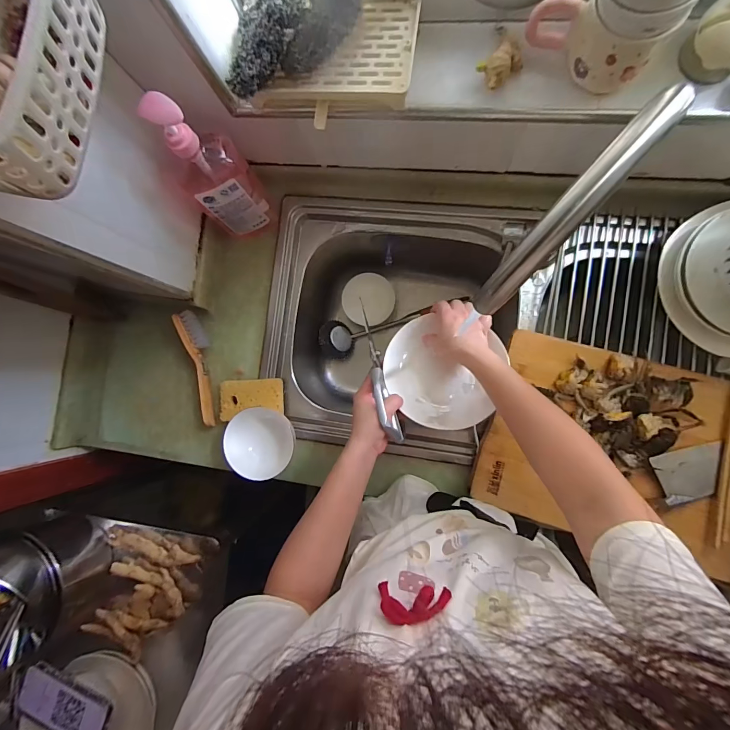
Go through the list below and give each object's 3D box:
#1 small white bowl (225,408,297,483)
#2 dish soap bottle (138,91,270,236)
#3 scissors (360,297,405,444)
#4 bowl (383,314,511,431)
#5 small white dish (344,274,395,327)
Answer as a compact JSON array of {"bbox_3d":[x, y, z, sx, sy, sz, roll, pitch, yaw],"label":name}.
[{"bbox_3d":[-0.176,0.132,0.606,0.107,0.049,0.112,0,88,9],"label":"small white bowl"},{"bbox_3d":[-0.210,-0.265,0.508,0.090,0.241,0.047,-38,83,5],"label":"dish soap bottle"},{"bbox_3d":[0.019,0.005,0.521,0.020,0.057,0.209,-16,73,8],"label":"scissors"},{"bbox_3d":[0.110,0.013,0.533,0.162,0.048,0.149,0,88,9],"label":"bowl"},{"bbox_3d":[0.008,-0.141,0.783,0.110,0.008,0.108,0,108,-3],"label":"small white dish"}]

